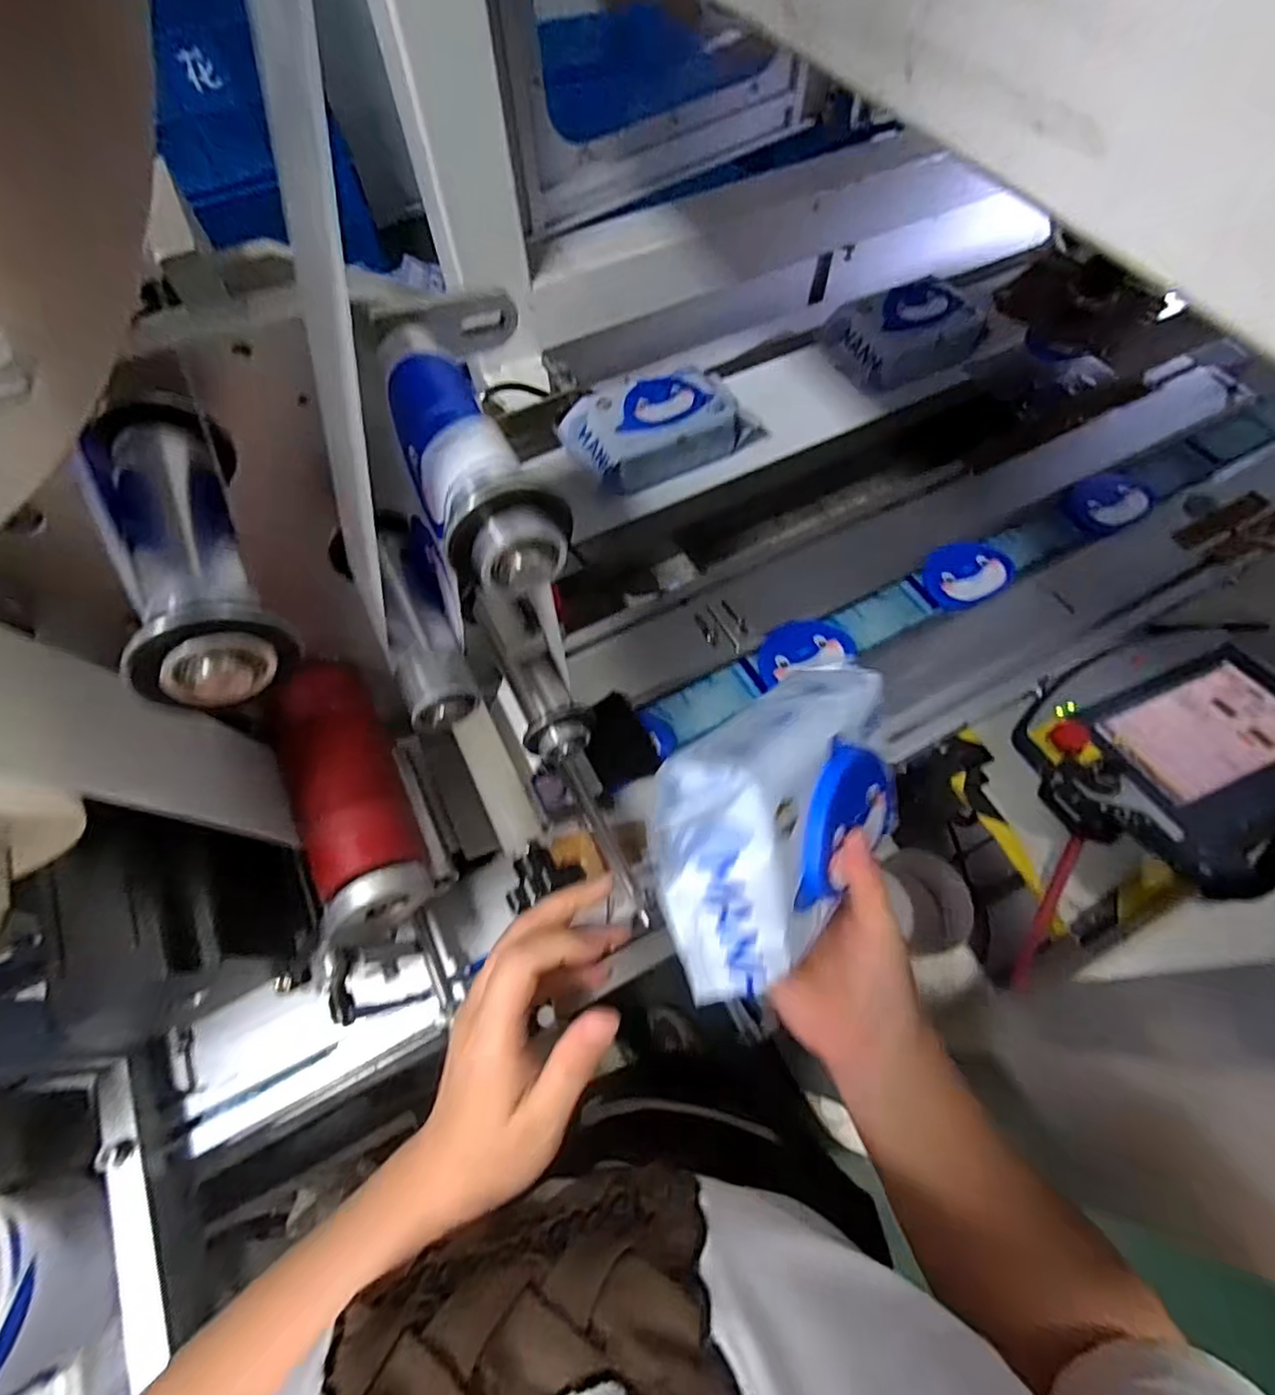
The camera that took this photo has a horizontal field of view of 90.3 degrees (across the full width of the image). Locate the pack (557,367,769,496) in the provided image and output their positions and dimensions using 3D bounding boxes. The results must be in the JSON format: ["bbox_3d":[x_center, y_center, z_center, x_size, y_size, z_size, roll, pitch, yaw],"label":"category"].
[{"bbox_3d":[0.028,-0.326,0.750,0.218,0.060,0.123,-27,65,-12],"label":"pack"}]

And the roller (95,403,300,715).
[{"bbox_3d":[-0.145,-0.049,0.203,0.036,0.029,0.107,-27,65,-12],"label":"roller"}]

